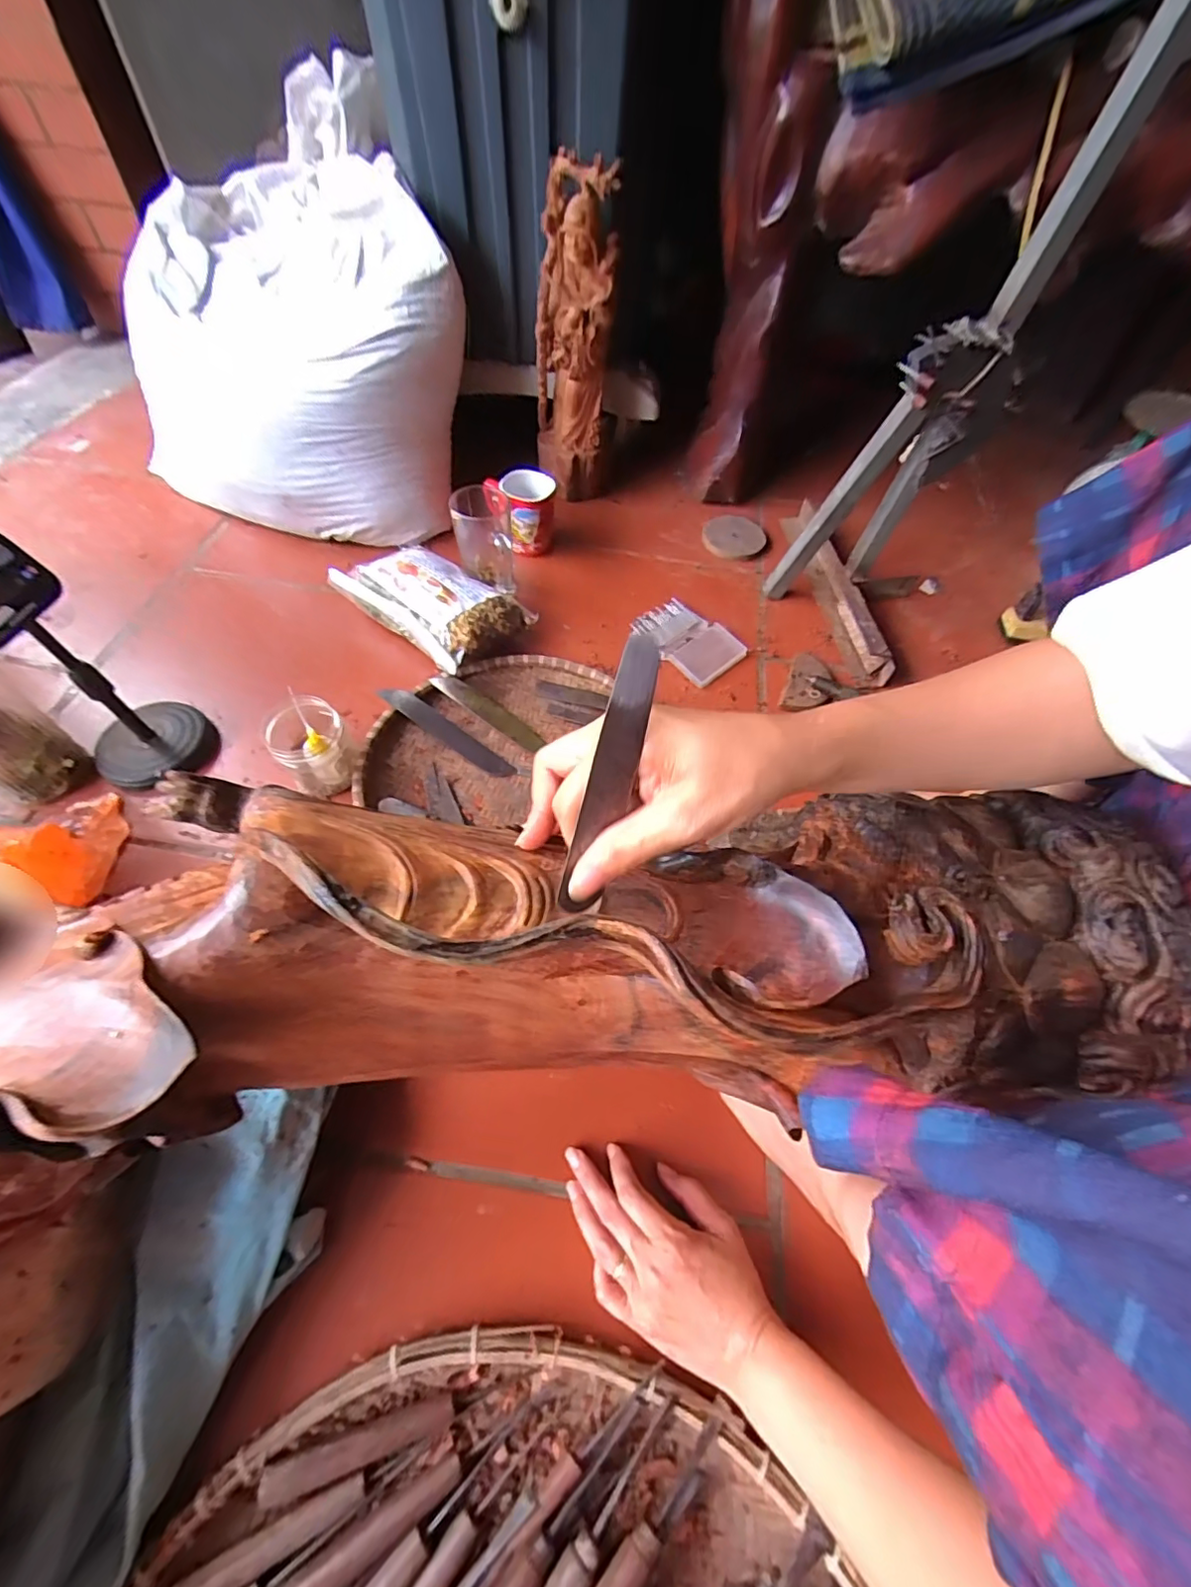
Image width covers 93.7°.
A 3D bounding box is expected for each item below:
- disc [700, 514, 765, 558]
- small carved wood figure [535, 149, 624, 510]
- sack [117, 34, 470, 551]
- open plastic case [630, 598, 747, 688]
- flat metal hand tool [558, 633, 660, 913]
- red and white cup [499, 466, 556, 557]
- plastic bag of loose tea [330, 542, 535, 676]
[{"bbox_3d":[0.221,-0.411,0.890,0.095,0.015,0.105,6,57,1],"label":"disc"},{"bbox_3d":[-0.031,-0.625,0.803,0.106,0.362,0.100,-1,57,-4],"label":"small carved wood figure"},{"bbox_3d":[-0.409,-0.647,0.797,0.444,0.366,0.411,12,57,5],"label":"sack"},{"bbox_3d":[0.126,-0.209,0.752,0.101,0.012,0.135,-38,66,-24],"label":"open plastic case"},{"bbox_3d":[0.006,0.001,0.245,0.021,0.125,0.004,5,26,-20],"label":"flat metal hand tool"},{"bbox_3d":[-0.095,-0.411,0.819,0.077,0.093,0.071,-11,58,-10],"label":"red and white cup"},{"bbox_3d":[-0.208,-0.250,0.722,0.227,0.068,0.140,38,63,20],"label":"plastic bag of loose tea"}]

